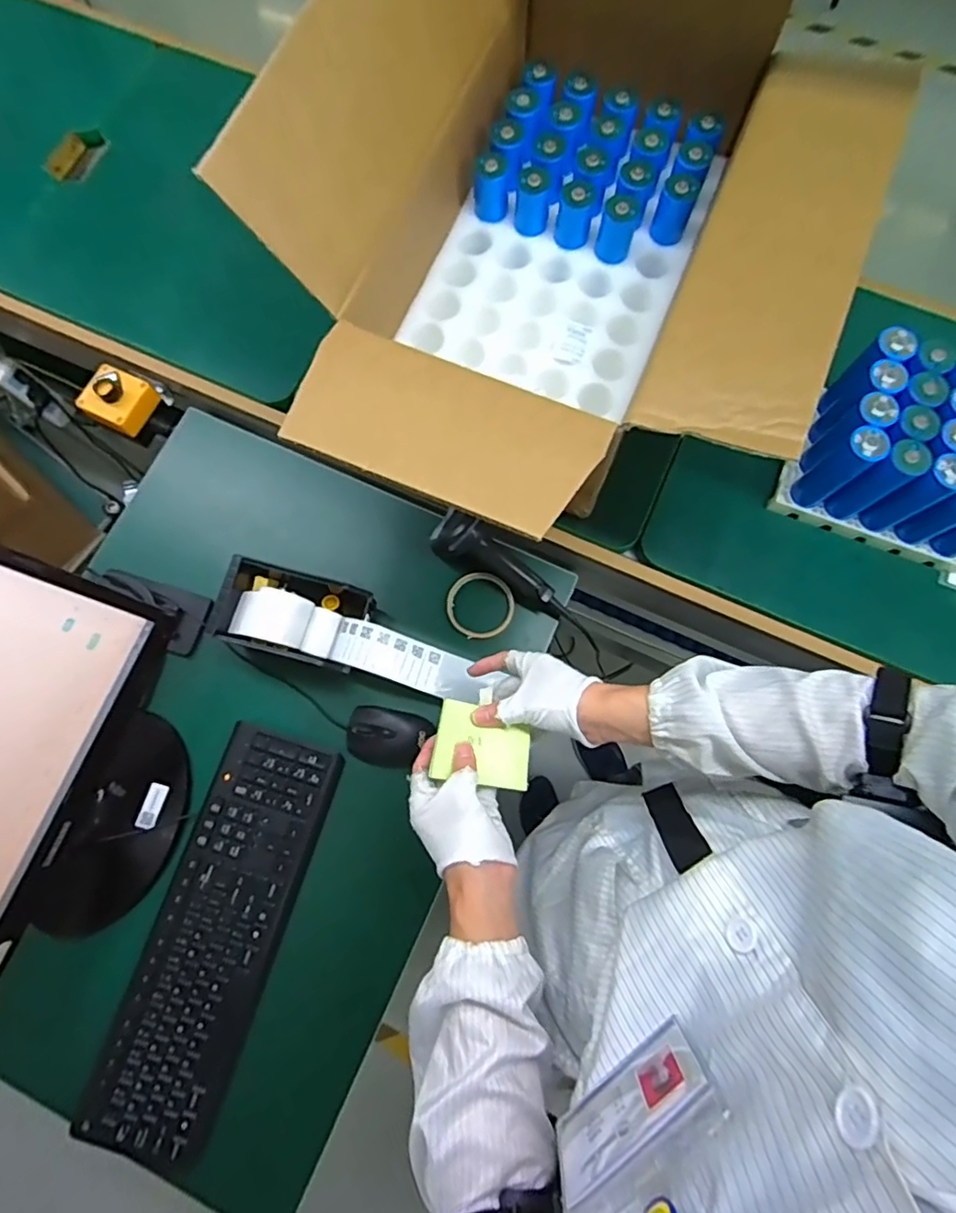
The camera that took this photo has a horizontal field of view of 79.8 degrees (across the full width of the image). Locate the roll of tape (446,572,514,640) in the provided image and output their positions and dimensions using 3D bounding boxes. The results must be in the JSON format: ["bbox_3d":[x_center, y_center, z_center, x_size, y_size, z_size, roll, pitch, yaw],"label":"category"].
[{"bbox_3d":[0.003,-0.002,0.745,0.086,0.016,0.086,0,77,1],"label":"roll of tape"}]

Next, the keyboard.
[{"bbox_3d":[-0.298,0.364,0.648,0.140,0.019,0.441,19,78,5],"label":"keyboard"}]

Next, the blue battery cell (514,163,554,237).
[{"bbox_3d":[0.065,-0.476,0.663,0.041,0.062,0.045,5,77,2],"label":"blue battery cell"}]

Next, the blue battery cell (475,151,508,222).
[{"bbox_3d":[0.016,-0.494,0.671,0.042,0.058,0.045,-2,77,0],"label":"blue battery cell"}]

